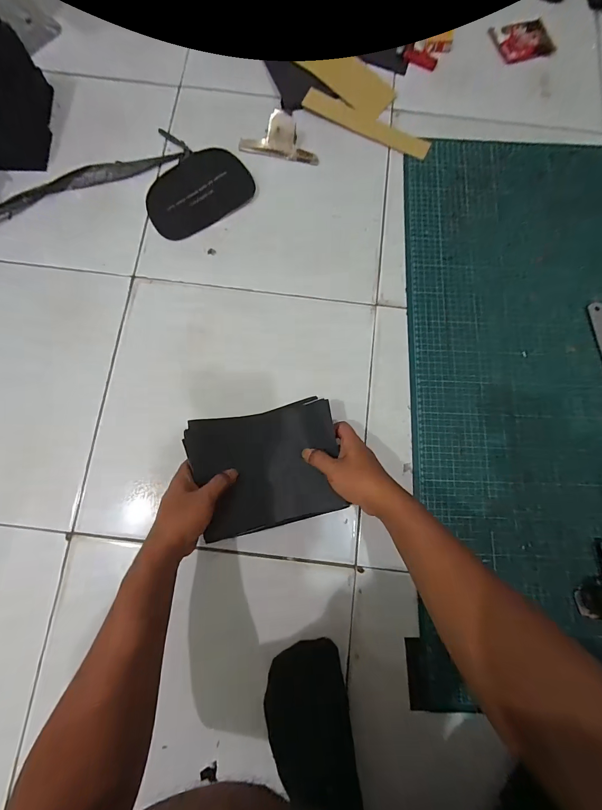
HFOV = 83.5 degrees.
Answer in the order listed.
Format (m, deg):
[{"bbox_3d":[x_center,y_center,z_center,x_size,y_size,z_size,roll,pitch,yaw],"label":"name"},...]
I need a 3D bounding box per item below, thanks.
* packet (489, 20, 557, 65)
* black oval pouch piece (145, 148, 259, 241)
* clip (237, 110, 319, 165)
[{"bbox_3d":[0.429,-0.708,0.655,0.099,0.028,0.088,-15,80,-4],"label":"packet"},{"bbox_3d":[-0.179,-0.367,0.578,0.180,0.009,0.130,-38,82,-8],"label":"black oval pouch piece"},{"bbox_3d":[-0.036,-0.467,0.586,0.144,0.034,0.068,7,79,0],"label":"clip"}]

